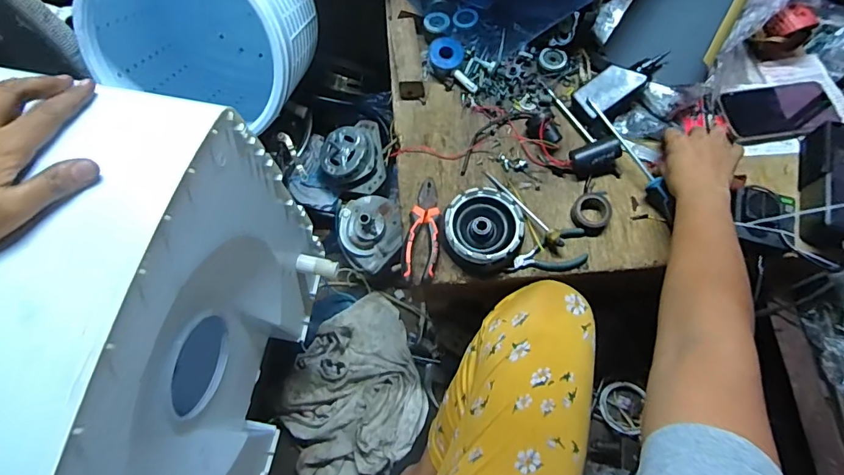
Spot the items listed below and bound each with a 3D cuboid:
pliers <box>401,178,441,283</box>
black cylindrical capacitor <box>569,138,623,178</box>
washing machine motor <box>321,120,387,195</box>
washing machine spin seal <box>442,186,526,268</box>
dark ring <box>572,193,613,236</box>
[{"bbox_3d":[0.002,-0.013,0.631,0.046,0.020,0.146,4,70,4],"label":"pliers"},{"bbox_3d":[0.243,-0.114,0.650,0.066,0.038,0.040,-19,70,-5],"label":"black cylindrical capacitor"},{"bbox_3d":[-0.149,-0.172,0.986,0.131,0.074,0.162,-11,70,-2],"label":"washing machine motor"},{"bbox_3d":[0.081,-0.010,0.620,0.100,0.043,0.105,-1,70,2],"label":"washing machine spin seal"},{"bbox_3d":[0.230,-0.032,0.630,0.052,0.022,0.051,-1,70,2],"label":"dark ring"}]

